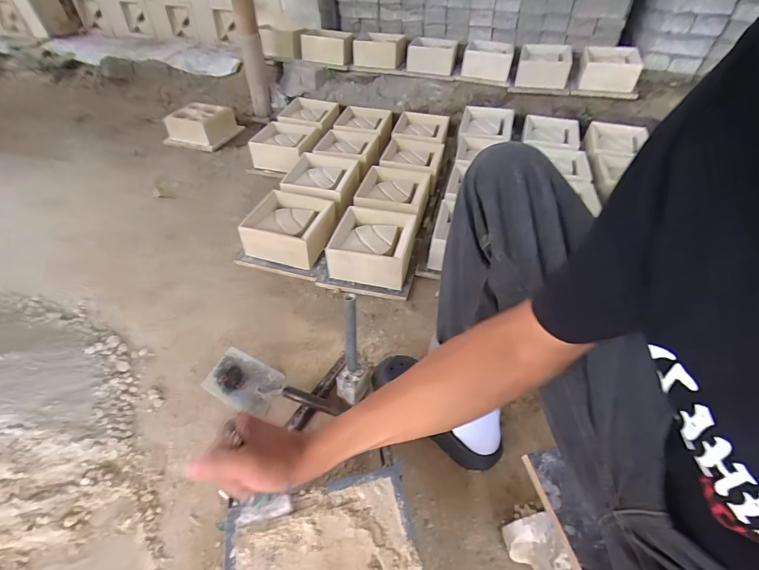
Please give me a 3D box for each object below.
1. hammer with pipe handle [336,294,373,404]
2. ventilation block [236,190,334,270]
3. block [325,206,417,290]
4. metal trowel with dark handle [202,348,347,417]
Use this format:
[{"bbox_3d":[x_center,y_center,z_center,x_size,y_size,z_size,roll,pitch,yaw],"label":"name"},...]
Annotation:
[{"bbox_3d":[-0.051,0.135,0.669,0.067,0.277,0.078,-2,47,-2],"label":"hammer with pipe handle"},{"bbox_3d":[-0.256,-0.170,1.056,0.220,0.087,0.217,15,45,10],"label":"ventilation block"},{"bbox_3d":[-0.017,-0.105,1.028,0.210,0.121,0.219,11,45,7],"label":"block"},{"bbox_3d":[-0.201,0.219,0.725,0.275,0.071,0.107,14,49,12],"label":"metal trowel with dark handle"}]

